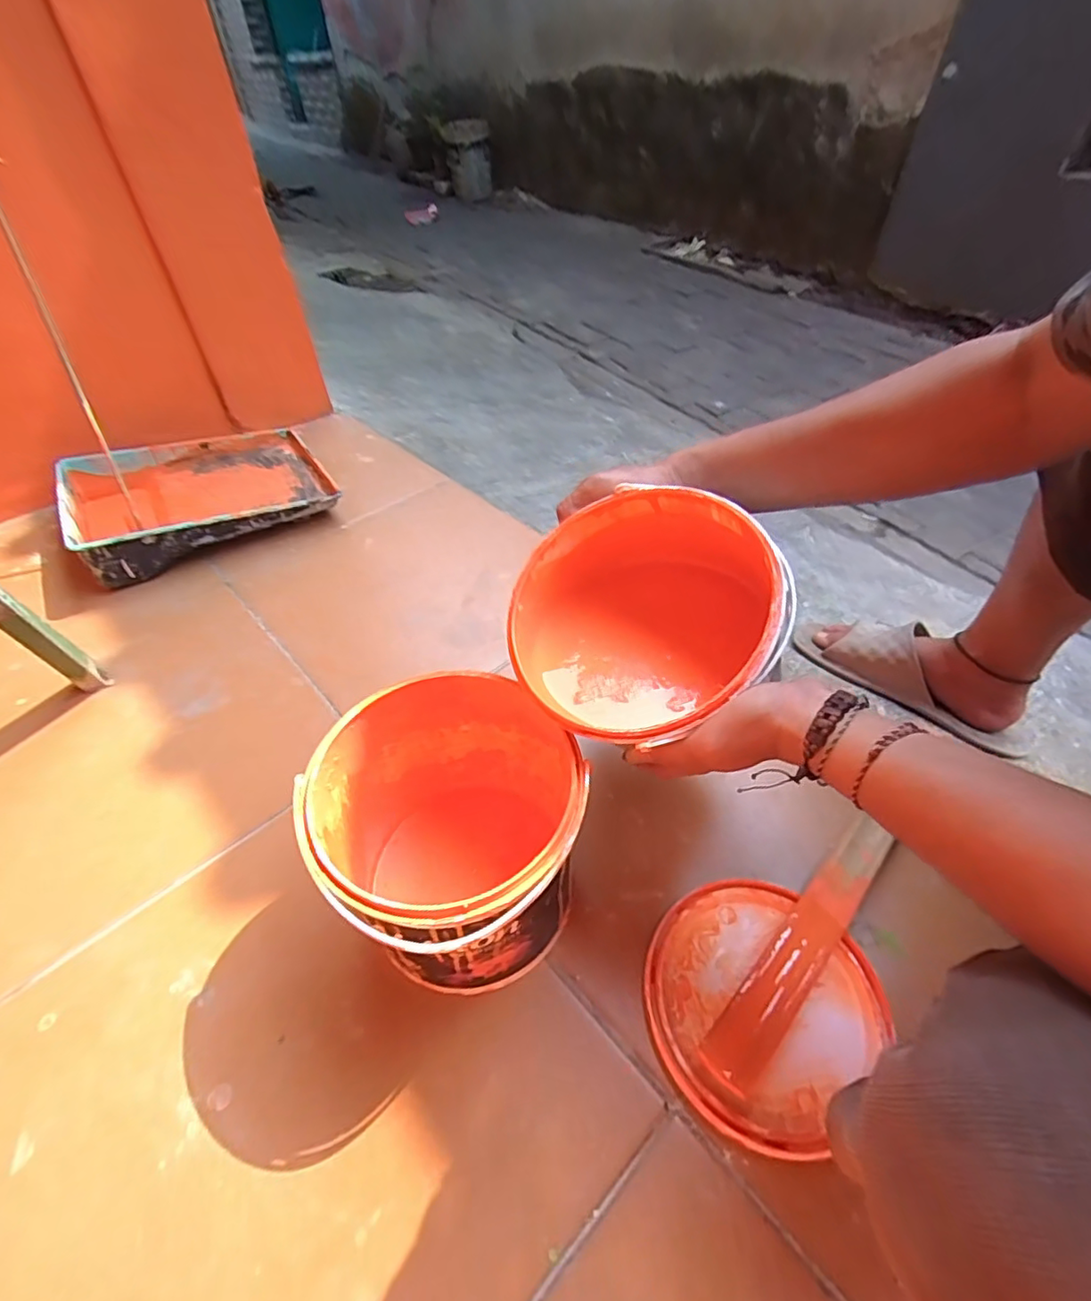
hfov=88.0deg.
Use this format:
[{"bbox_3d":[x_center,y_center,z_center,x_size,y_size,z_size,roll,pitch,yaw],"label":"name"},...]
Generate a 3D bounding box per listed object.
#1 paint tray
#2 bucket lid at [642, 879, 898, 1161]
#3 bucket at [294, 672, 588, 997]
[{"bbox_3d":[-0.535,-0.250,0.883,0.352,0.077,0.281,-27,52,-19],"label":"paint tray"},{"bbox_3d":[0.156,0.260,0.424,0.164,0.022,0.159,-2,48,2],"label":"bucket lid"},{"bbox_3d":[-0.065,0.142,0.432,0.173,0.184,0.173,-2,48,2],"label":"bucket"}]

